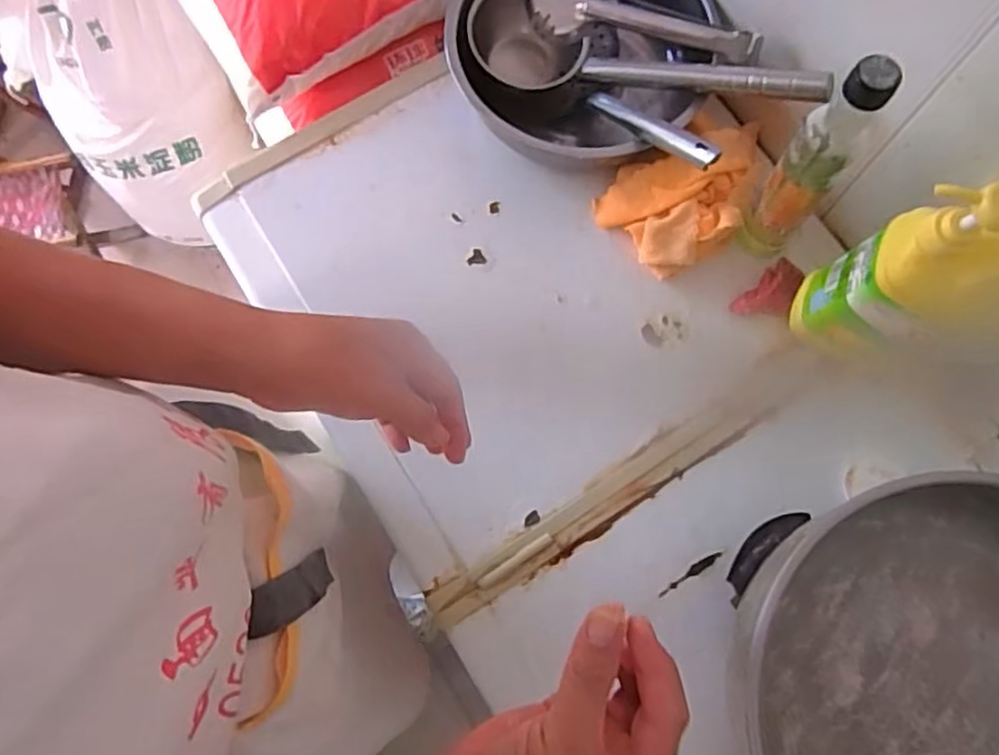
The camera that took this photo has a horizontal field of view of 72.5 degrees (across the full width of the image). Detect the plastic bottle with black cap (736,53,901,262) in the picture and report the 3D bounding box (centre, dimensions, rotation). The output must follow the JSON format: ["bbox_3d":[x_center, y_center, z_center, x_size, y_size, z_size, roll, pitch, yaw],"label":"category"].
[{"bbox_3d":[0.257,-0.172,0.570,0.047,0.235,0.046,0,75,2],"label":"plastic bottle with black cap"}]

